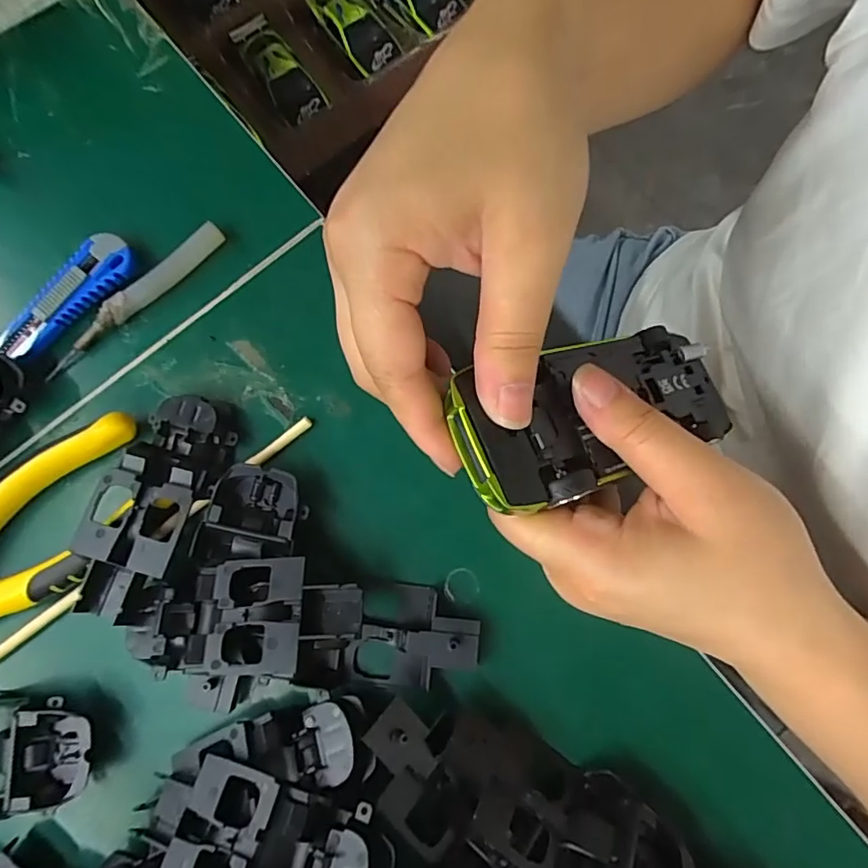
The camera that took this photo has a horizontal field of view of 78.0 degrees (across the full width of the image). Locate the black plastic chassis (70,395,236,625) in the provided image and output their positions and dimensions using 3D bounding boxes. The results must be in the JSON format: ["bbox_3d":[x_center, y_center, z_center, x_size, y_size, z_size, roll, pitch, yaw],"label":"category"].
[{"bbox_3d":[-0.123,0.031,0.237,0.042,0.027,0.097,18,80,3],"label":"black plastic chassis"}]

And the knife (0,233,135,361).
[{"bbox_3d":[-0.179,-0.066,0.262,0.023,0.012,0.076,44,83,7],"label":"knife"}]

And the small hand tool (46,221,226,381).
[{"bbox_3d":[-0.146,-0.066,0.262,0.106,0.010,0.010,-42,82,-7],"label":"small hand tool"}]

